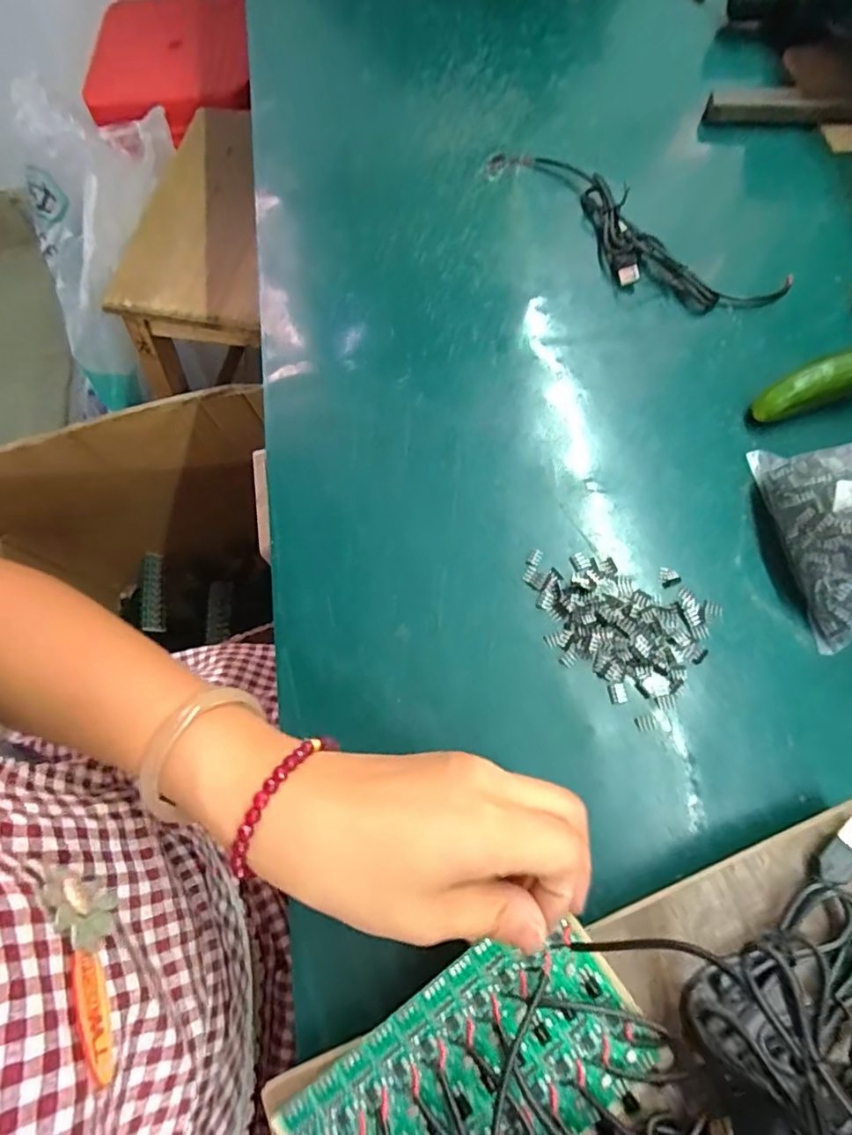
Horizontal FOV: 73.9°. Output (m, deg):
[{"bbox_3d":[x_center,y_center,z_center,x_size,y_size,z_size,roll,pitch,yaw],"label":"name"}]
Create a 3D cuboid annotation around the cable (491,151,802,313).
[{"bbox_3d":[0.148,-0.257,0.424,0.241,0.022,0.079,38,76,15],"label":"cable"}]

